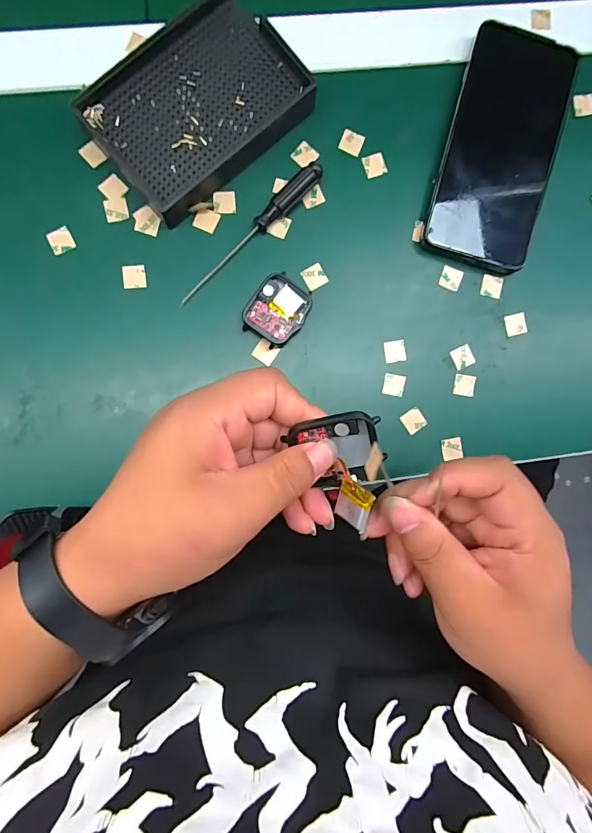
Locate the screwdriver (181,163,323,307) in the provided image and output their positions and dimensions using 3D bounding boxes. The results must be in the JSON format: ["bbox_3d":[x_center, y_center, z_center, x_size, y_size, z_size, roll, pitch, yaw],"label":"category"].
[{"bbox_3d":[-0.031,-0.126,0.287,0.012,0.013,0.131,44,87,-4],"label":"screwdriver"}]

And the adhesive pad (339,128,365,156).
[{"bbox_3d":[0.041,-0.198,0.297,0.016,0.004,0.015,21,89,-4],"label":"adhesive pad"}]

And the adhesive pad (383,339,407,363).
[{"bbox_3d":[0.073,-0.048,0.301,0.016,0.004,0.016,-8,91,-4],"label":"adhesive pad"}]

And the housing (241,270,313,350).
[{"bbox_3d":[-0.013,-0.075,0.289,0.039,0.012,0.047,31,88,-4],"label":"housing"}]

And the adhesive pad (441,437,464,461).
[{"bbox_3d":[0.116,0.024,0.303,0.015,0.004,0.016,-7,91,-4],"label":"adhesive pad"}]

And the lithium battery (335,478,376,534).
[{"bbox_3d":[0.028,0.043,0.204,0.004,0.019,0.023,-10,122,-39],"label":"lithium battery"}]

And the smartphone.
[{"bbox_3d":[0.147,-0.192,0.298,0.079,0.017,0.162,17,89,-4],"label":"smartphone"}]

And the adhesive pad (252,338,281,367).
[{"bbox_3d":[-0.021,-0.046,0.293,0.016,0.004,0.015,31,88,-4],"label":"adhesive pad"}]

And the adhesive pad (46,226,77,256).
[{"bbox_3d":[-0.163,-0.122,0.284,0.016,0.004,0.017,-26,92,-4],"label":"adhesive pad"}]

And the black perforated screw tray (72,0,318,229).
[{"bbox_3d":[-0.067,-0.211,0.280,0.136,0.020,0.096,-42,93,-3],"label":"black perforated screw tray"}]

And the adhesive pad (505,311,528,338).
[{"bbox_3d":[0.165,-0.069,0.307,0.015,0.004,0.016,-11,91,-4],"label":"adhesive pad"}]

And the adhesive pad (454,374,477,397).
[{"bbox_3d":[0.126,-0.023,0.304,0.016,0.004,0.015,9,90,-4],"label":"adhesive pad"}]

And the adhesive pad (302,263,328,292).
[{"bbox_3d":[0.014,-0.101,0.295,0.016,0.004,0.016,-33,93,-3],"label":"adhesive pad"}]

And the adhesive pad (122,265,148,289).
[{"bbox_3d":[-0.113,-0.098,0.287,0.016,0.004,0.016,-5,91,-4],"label":"adhesive pad"}]

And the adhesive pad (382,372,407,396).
[{"bbox_3d":[0.072,-0.023,0.300,0.015,0.004,0.016,11,90,-4],"label":"adhesive pad"}]

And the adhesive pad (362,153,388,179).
[{"bbox_3d":[0.058,-0.183,0.298,0.016,0.004,0.016,-21,92,-4],"label":"adhesive pad"}]

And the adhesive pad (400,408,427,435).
[{"bbox_3d":[0.087,0.003,0.302,0.016,0.004,0.016,-34,93,-3],"label":"adhesive pad"}]

